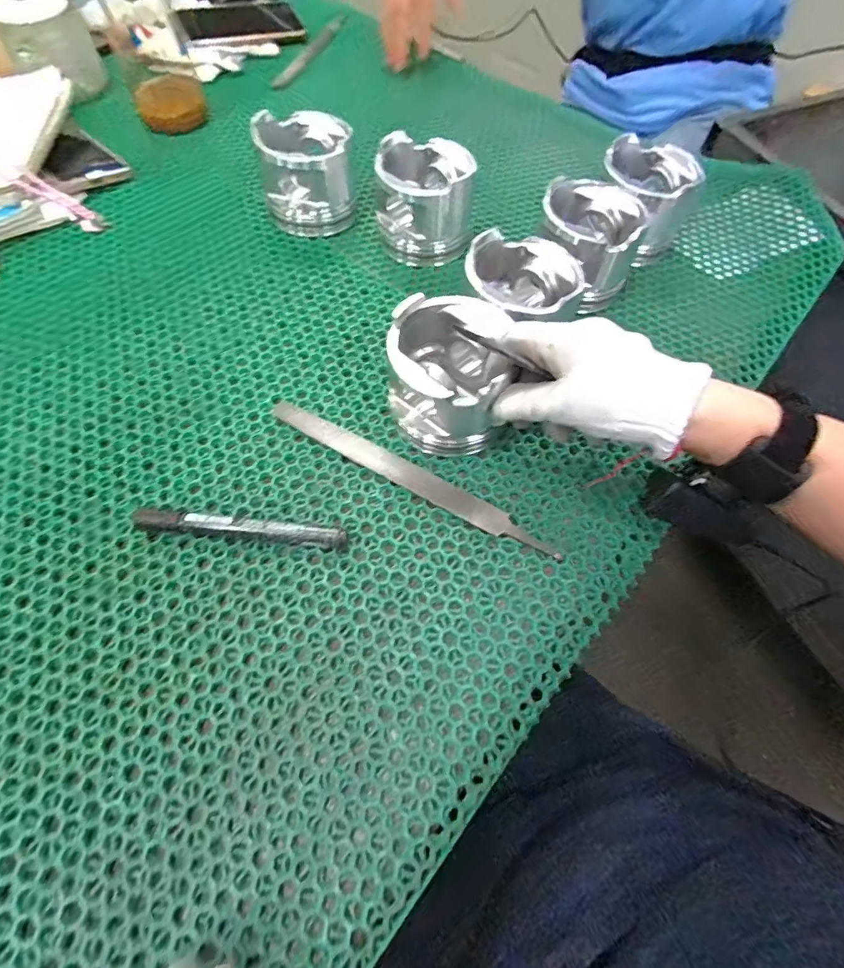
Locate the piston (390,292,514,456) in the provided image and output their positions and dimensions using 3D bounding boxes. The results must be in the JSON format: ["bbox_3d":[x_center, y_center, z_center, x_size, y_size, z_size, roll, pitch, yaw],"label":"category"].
[{"bbox_3d":[0.021,-0.077,0.365,0.085,0.086,0.093,-8,62,-9],"label":"piston"}]

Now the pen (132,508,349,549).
[{"bbox_3d":[-0.126,0.028,0.338,0.147,0.018,0.019,7,61,-1],"label":"pen"}]

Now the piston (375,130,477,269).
[{"bbox_3d":[0.004,-0.280,0.484,0.090,0.085,0.090,6,61,-1],"label":"piston"}]

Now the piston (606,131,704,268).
[{"bbox_3d":[0.221,-0.288,0.499,0.089,0.085,0.087,1,61,-2],"label":"piston"}]

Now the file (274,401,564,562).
[{"bbox_3d":[-0.011,-0.005,0.367,0.240,0.010,0.019,28,63,11],"label":"file"}]

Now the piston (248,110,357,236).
[{"bbox_3d":[-0.114,-0.313,0.494,0.089,0.079,0.080,2,61,-3],"label":"piston"}]

